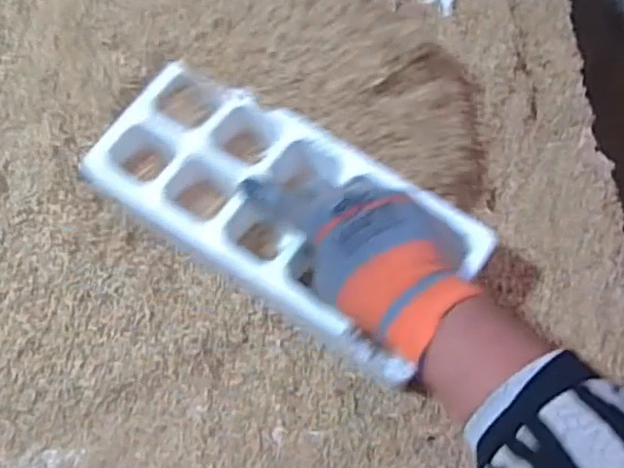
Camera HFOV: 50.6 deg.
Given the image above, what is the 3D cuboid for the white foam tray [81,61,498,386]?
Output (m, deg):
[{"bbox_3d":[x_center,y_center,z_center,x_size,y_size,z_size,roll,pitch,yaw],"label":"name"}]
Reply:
[{"bbox_3d":[-0.025,-0.015,0.511,0.292,0.064,0.131,32,73,12],"label":"white foam tray"}]

